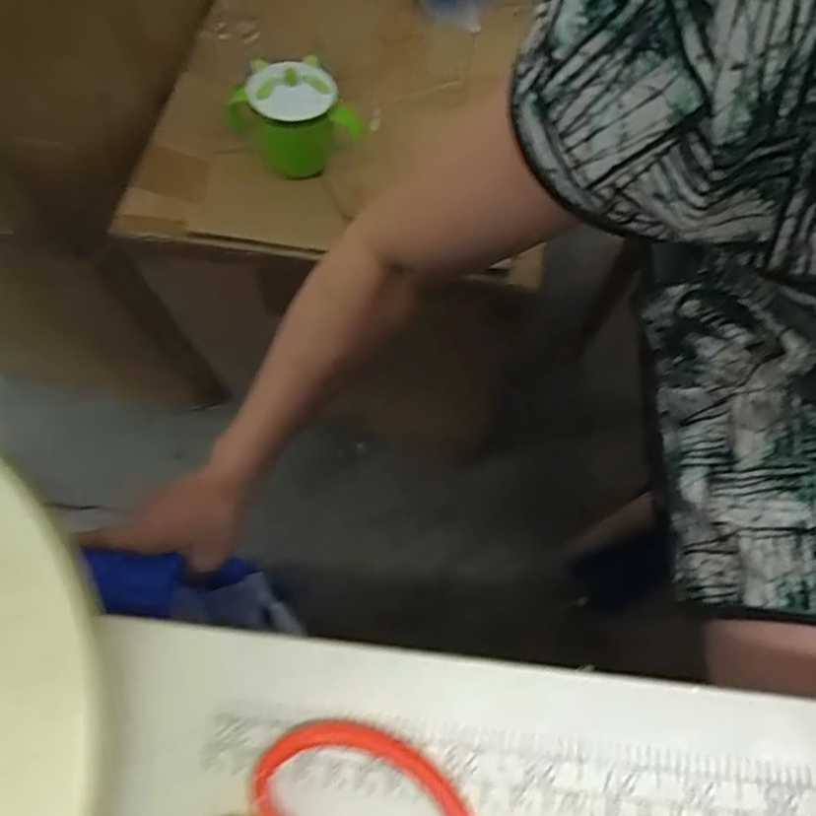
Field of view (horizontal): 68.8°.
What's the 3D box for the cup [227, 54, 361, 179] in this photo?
[{"bbox_3d":[-0.106,-0.268,0.551,0.105,0.080,0.072,-28,69,-9],"label":"cup"}]

